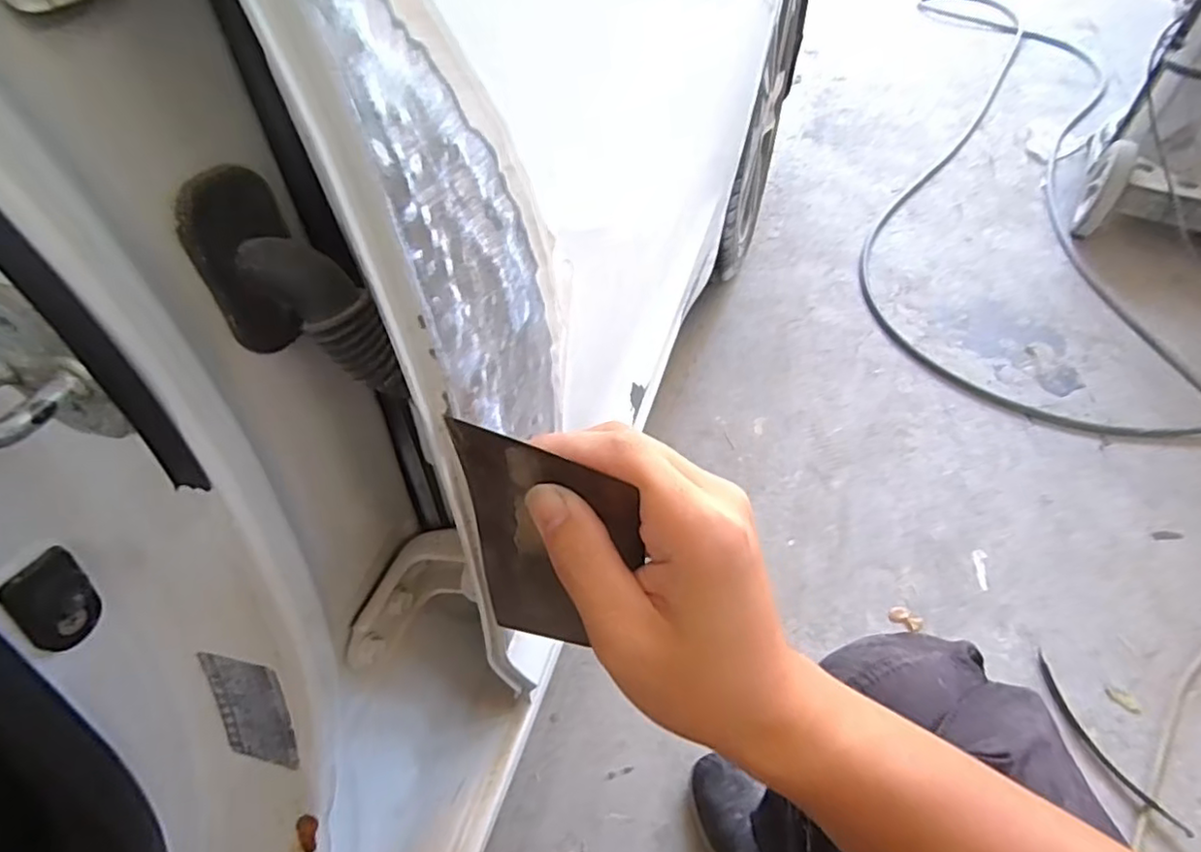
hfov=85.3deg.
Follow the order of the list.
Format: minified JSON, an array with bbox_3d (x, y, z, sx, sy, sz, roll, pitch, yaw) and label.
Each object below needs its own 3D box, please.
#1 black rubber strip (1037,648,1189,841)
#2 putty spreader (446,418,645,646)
[{"bbox_3d":[0.620,0.394,0.812,0.034,0.010,0.223,-18,53,-13],"label":"black rubber strip"},{"bbox_3d":[-0.018,0.051,0.259,0.069,0.120,0.005,10,42,15],"label":"putty spreader"}]

